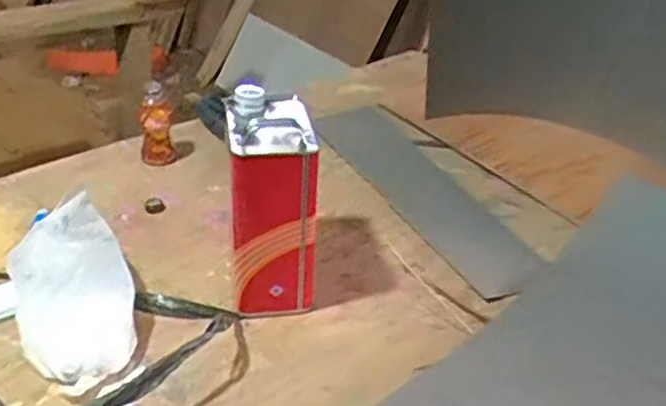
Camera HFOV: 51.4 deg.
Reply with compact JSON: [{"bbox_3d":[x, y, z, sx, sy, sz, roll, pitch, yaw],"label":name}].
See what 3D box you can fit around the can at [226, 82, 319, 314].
[{"bbox_3d":[-0.078,-0.004,0.906,0.106,0.242,0.162,-2,33,-6],"label":"can"}]

